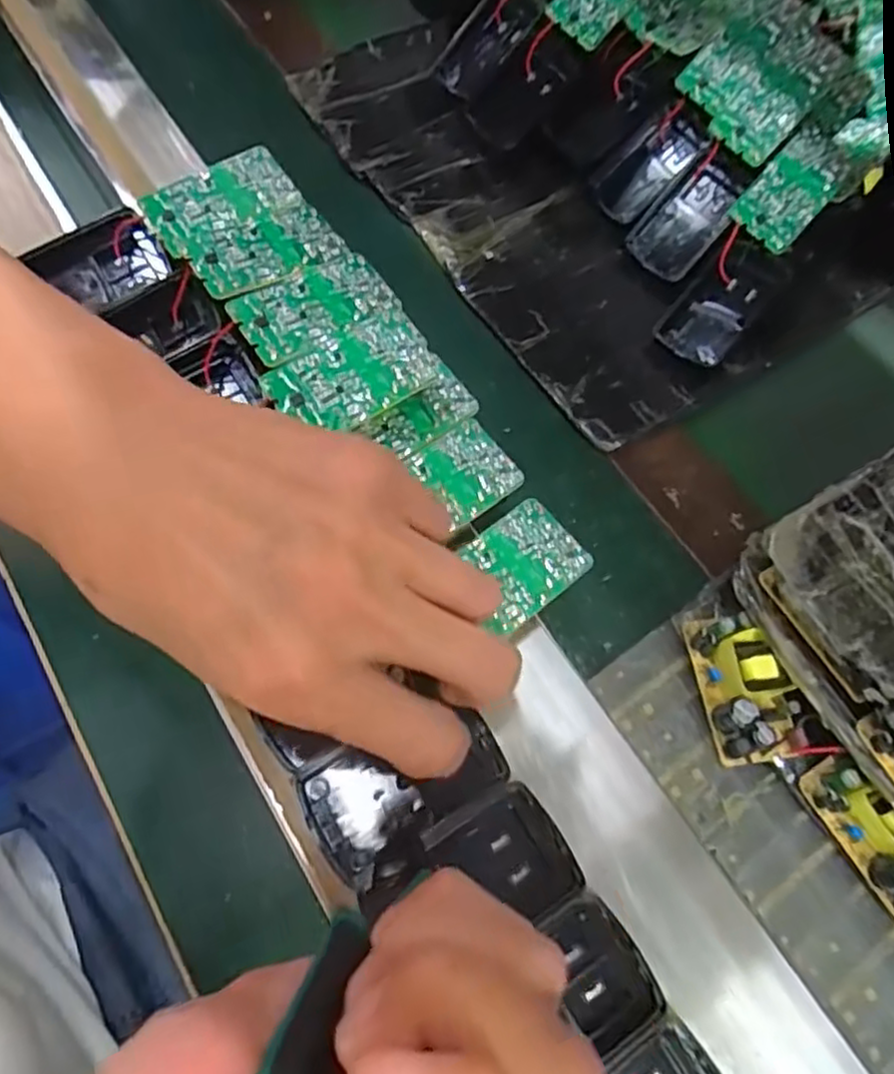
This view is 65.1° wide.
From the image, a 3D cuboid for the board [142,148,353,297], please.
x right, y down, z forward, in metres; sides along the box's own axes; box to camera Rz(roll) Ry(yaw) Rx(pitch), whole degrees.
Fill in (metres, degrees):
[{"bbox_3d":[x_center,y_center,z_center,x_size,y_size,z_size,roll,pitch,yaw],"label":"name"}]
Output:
[{"bbox_3d":[-0.087,-0.133,0.298,0.061,0.011,0.069,-34,71,-12],"label":"board"}]

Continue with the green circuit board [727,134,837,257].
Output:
[{"bbox_3d":[0.188,-0.188,0.382,0.037,0.005,0.057,43,100,2],"label":"green circuit board"}]

